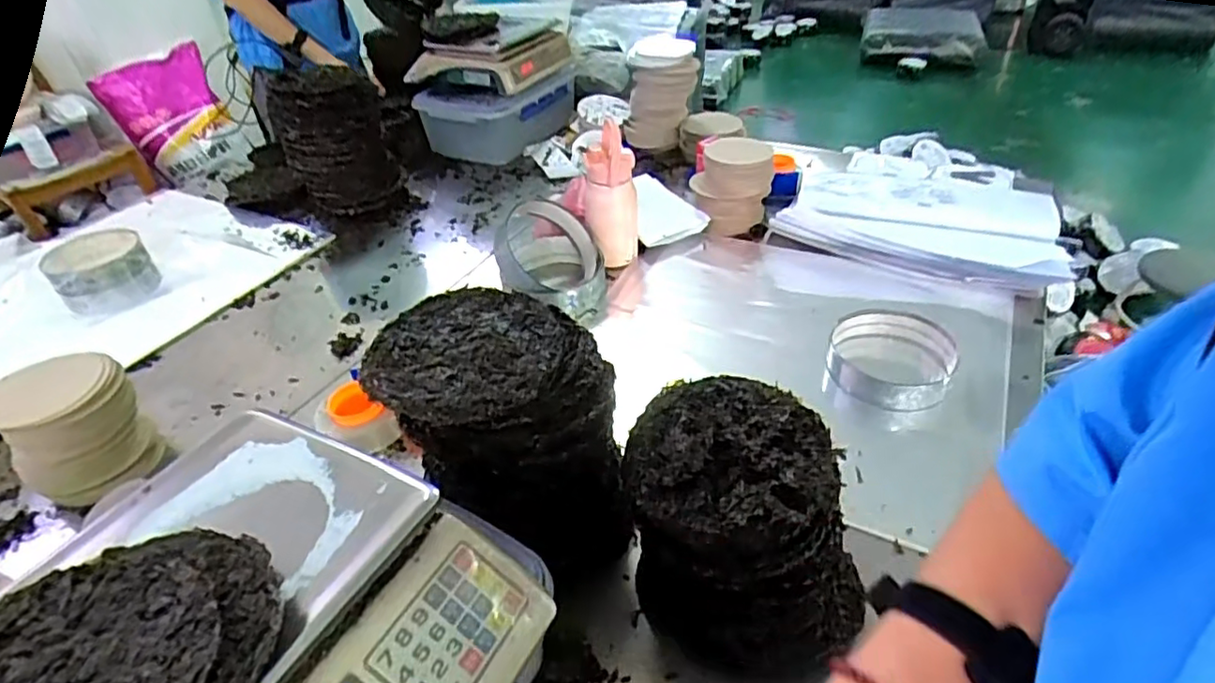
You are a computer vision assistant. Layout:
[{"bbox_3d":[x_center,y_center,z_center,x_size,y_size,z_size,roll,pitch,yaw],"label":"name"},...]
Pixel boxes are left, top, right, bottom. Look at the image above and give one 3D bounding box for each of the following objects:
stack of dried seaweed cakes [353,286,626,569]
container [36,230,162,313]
[{"bbox_3d":[-0.114,0.114,0.713,0.225,0.275,0.225,-21,42,-20],"label":"stack of dried seaweed cakes"},{"bbox_3d":[-1.053,-0.146,1.320,0.176,0.101,0.189,-32,46,-31],"label":"container"}]

